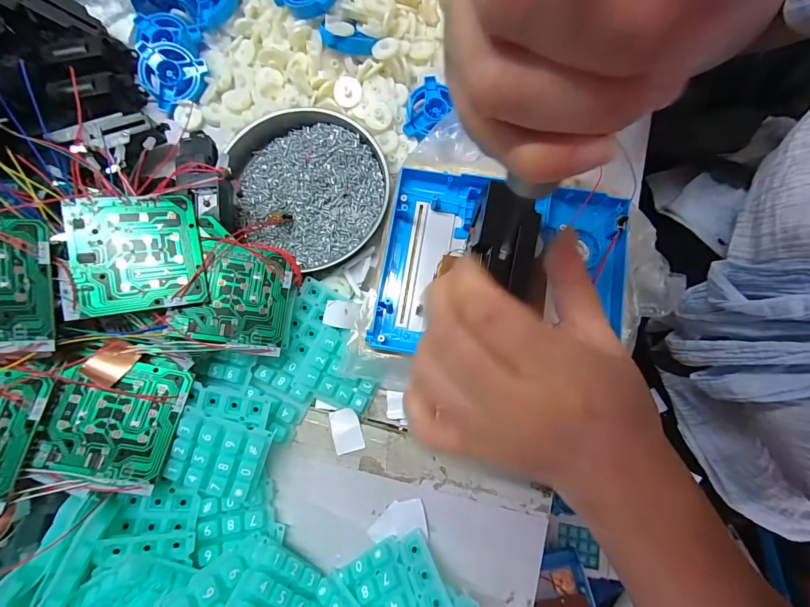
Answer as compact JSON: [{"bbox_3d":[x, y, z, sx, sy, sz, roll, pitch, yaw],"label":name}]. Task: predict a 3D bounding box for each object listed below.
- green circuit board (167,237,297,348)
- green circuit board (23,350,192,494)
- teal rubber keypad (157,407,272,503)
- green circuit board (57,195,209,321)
[{"bbox_3d":[-0.114,-0.007,0.254,0.071,0.004,0.068,9,80,-21],"label":"green circuit board"},{"bbox_3d":[-0.178,0.072,0.223,0.068,0.006,0.074,16,73,-11],"label":"green circuit board"},{"bbox_3d":[-0.121,0.099,0.235,0.056,0.011,0.048,19,90,-4],"label":"teal rubber keypad"},{"bbox_3d":[-0.169,-0.031,0.228,0.071,0.004,0.071,-9,86,-25],"label":"green circuit board"}]

